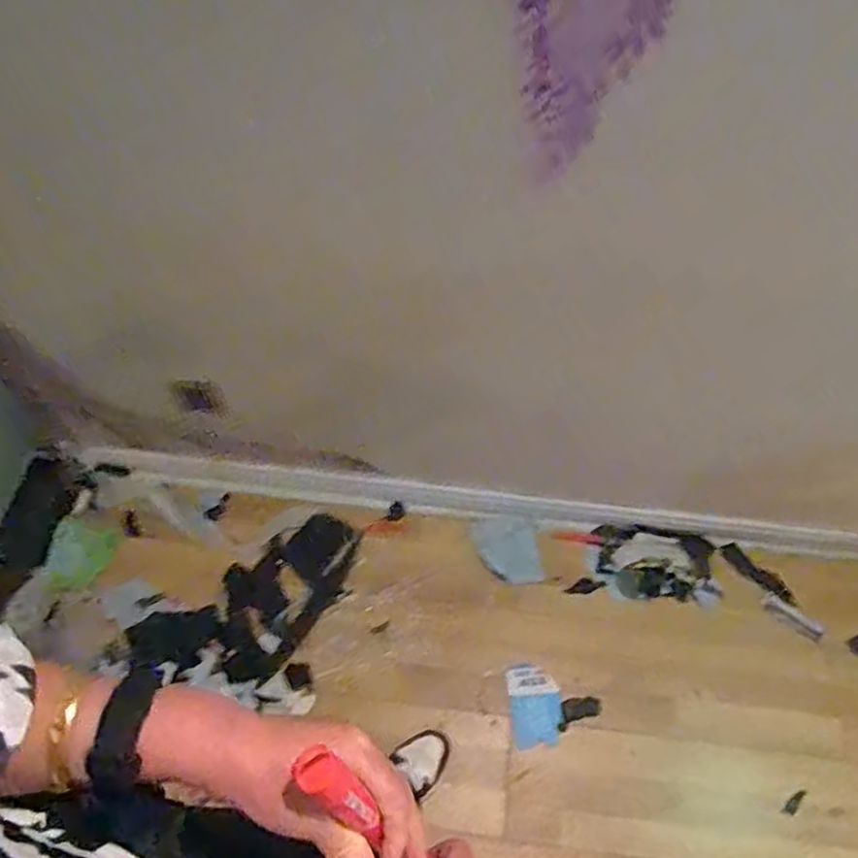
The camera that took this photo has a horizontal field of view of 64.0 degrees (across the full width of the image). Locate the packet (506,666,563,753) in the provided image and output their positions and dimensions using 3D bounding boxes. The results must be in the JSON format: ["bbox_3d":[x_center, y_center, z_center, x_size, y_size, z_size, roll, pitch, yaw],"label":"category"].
[{"bbox_3d":[0.203,0.525,1.309,0.095,0.006,0.147,-5,58,-3],"label":"packet"}]

